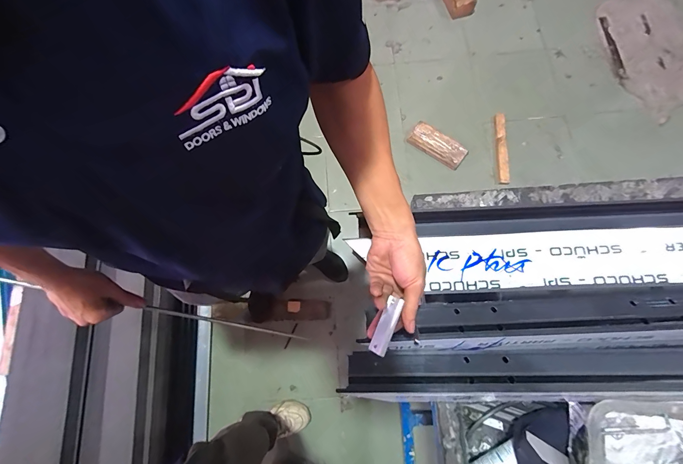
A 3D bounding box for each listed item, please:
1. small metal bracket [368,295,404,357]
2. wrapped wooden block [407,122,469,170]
[{"bbox_3d":[0.058,0.122,0.395,0.023,0.006,0.075,19,80,31],"label":"small metal bracket"},{"bbox_3d":[0.469,-0.421,1.489,0.283,0.061,0.112,36,80,11],"label":"wrapped wooden block"}]

